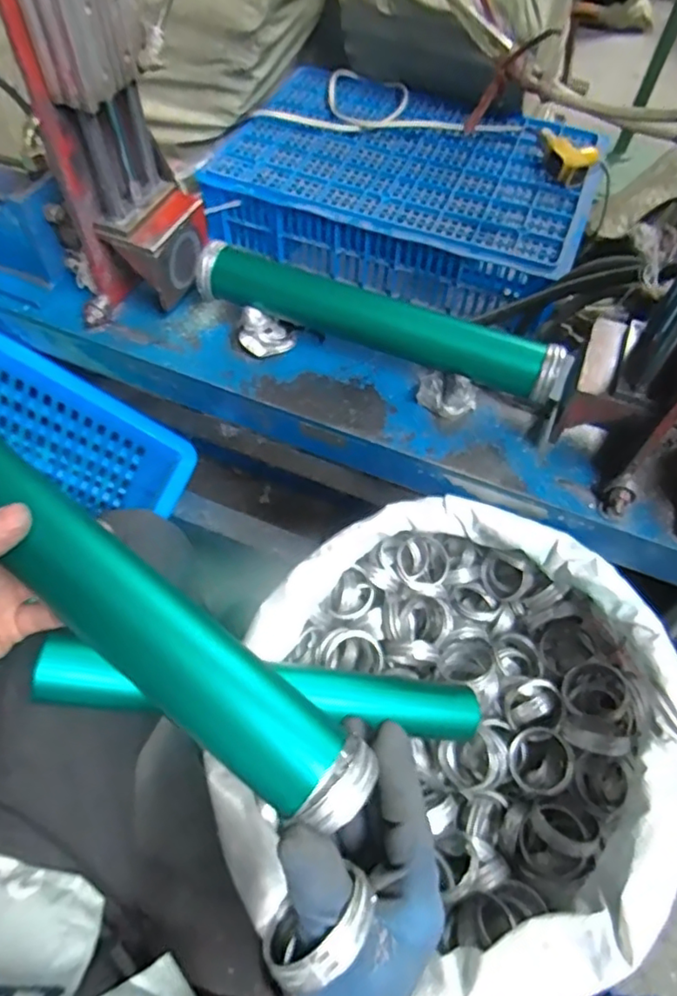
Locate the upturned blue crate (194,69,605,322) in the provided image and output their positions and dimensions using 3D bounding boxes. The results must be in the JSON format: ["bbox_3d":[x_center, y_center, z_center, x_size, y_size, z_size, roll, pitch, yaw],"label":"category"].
[{"bbox_3d":[0.117,-0.550,1.082,0.625,0.154,0.434,20,60,10],"label":"upturned blue crate"}]

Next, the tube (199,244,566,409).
[{"bbox_3d":[0.035,-0.172,0.579,0.365,0.051,0.043,21,60,10],"label":"tube"}]

